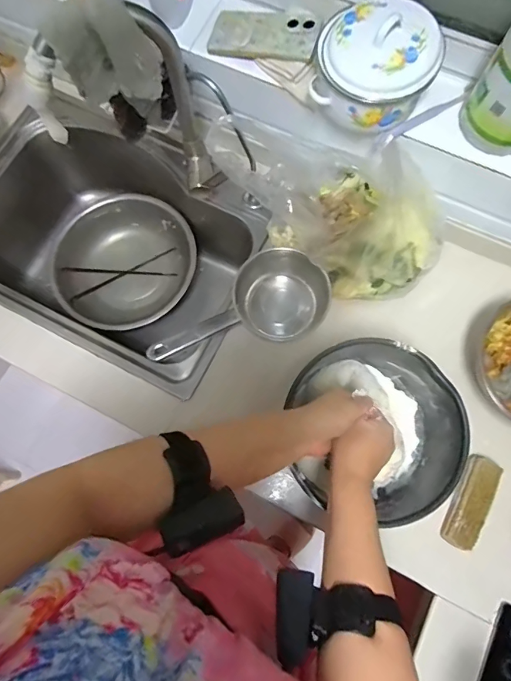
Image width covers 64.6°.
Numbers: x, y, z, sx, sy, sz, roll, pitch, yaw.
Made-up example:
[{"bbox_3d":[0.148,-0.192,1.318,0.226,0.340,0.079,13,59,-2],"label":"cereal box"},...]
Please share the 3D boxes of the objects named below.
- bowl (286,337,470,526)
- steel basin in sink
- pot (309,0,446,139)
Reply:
[{"bbox_3d":[0.158,0.124,0.581,0.220,0.136,0.230,0,75,1],"label":"bowl"},{"bbox_3d":[-0.286,-0.172,0.923,0.290,0.091,0.308,0,75,1],"label":"steel basin in sink"},{"bbox_3d":[0.161,-0.371,0.548,0.151,0.092,0.139,0,75,1],"label":"pot"}]

